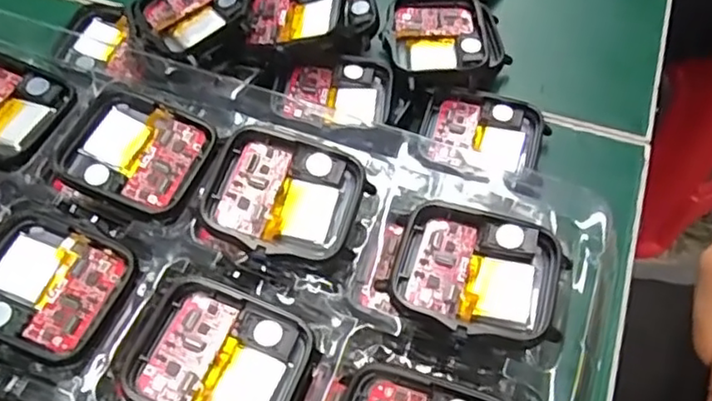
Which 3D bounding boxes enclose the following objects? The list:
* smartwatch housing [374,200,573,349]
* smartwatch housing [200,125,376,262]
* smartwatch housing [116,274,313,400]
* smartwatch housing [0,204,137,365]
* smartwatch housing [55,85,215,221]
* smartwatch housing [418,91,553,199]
[{"bbox_3d":[0.033,0.020,0.174,0.046,0.005,0.035,14,61,10],"label":"smartwatch housing"},{"bbox_3d":[-0.021,-0.002,0.187,0.044,0.006,0.036,19,66,-3],"label":"smartwatch housing"},{"bbox_3d":[-0.036,0.041,0.165,0.042,0.006,0.037,18,62,12],"label":"smartwatch housing"},{"bbox_3d":[-0.088,0.023,0.179,0.040,0.008,0.038,18,62,12],"label":"smartwatch housing"},{"bbox_3d":[-0.069,-0.016,0.199,0.040,0.006,0.038,18,62,12],"label":"smartwatch housing"},{"bbox_3d":[0.046,-0.023,0.235,0.044,0.011,0.032,11,61,8],"label":"smartwatch housing"}]

